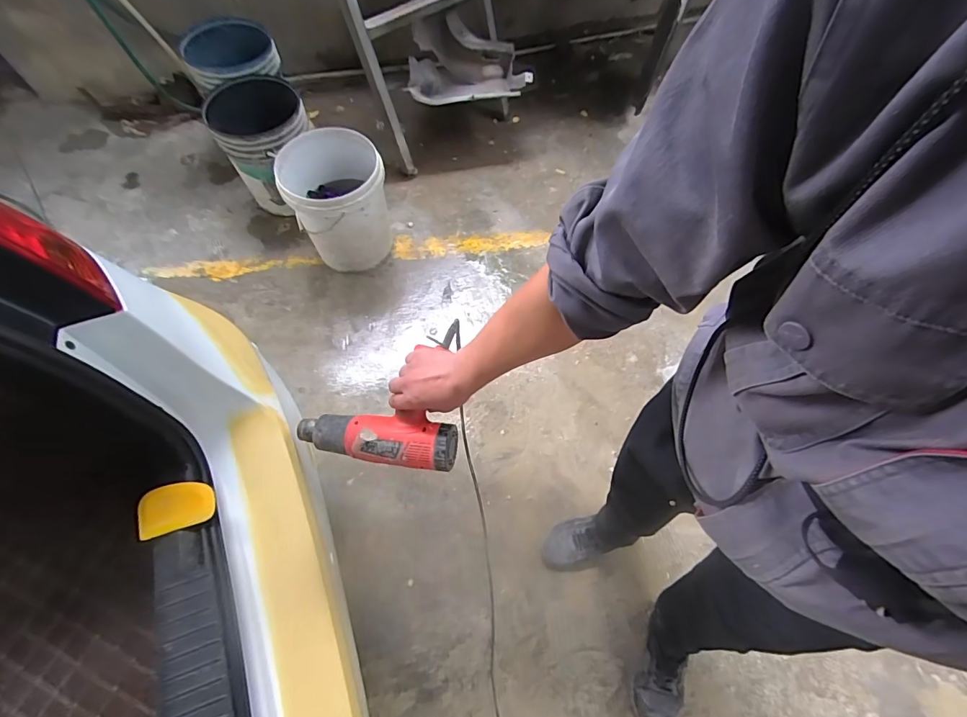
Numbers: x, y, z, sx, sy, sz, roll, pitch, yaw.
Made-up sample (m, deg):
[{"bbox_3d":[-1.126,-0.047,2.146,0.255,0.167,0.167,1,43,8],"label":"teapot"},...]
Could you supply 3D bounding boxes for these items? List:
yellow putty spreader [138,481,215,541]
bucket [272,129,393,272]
[{"bbox_3d":[-0.418,0.200,0.586,0.089,0.018,0.062,-17,66,-9],"label":"yellow putty spreader"},{"bbox_3d":[-0.478,-0.519,1.454,0.298,0.334,0.325,0,64,0],"label":"bucket"}]

